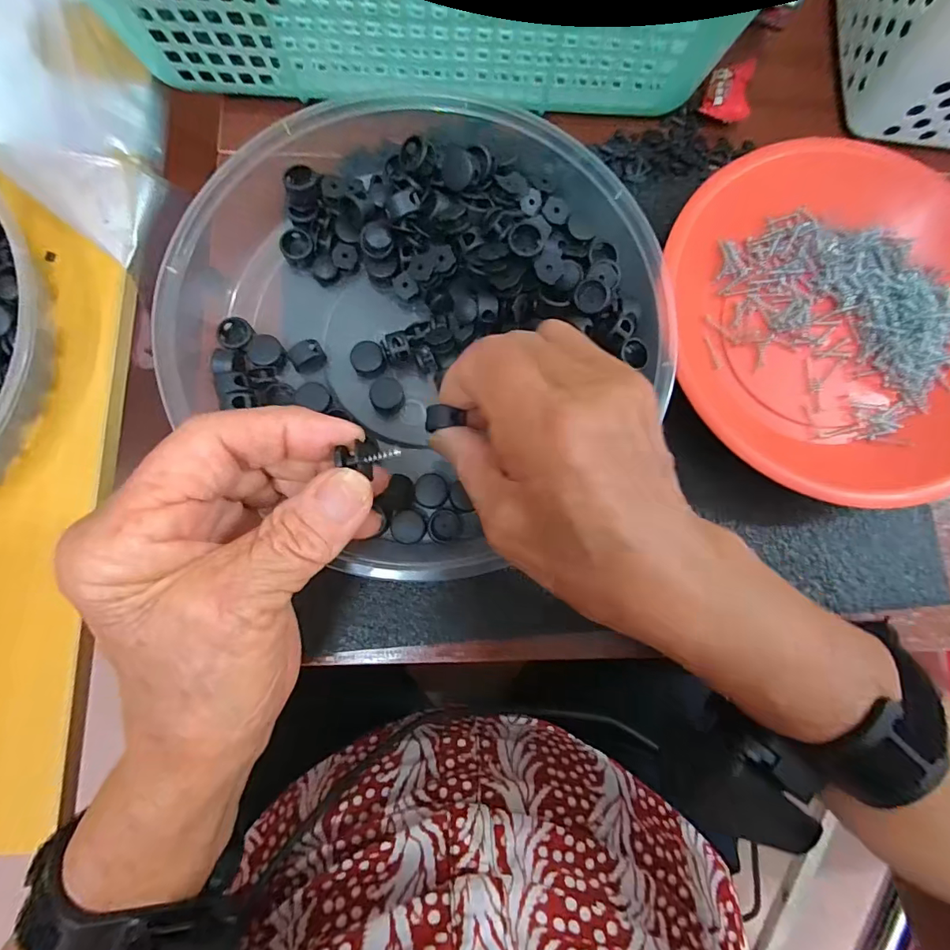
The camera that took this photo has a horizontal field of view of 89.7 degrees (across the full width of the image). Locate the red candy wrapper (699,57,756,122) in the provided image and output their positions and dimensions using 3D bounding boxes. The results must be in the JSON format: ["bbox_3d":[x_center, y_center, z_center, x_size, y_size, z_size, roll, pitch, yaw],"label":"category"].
[{"bbox_3d":[0.155,-0.233,0.292,0.027,0.015,0.036,21,83,1],"label":"red candy wrapper"}]

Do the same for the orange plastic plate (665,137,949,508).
[{"bbox_3d":[0.194,-0.081,0.252,0.170,0.027,0.188,-13,84,-3],"label":"orange plastic plate"}]

